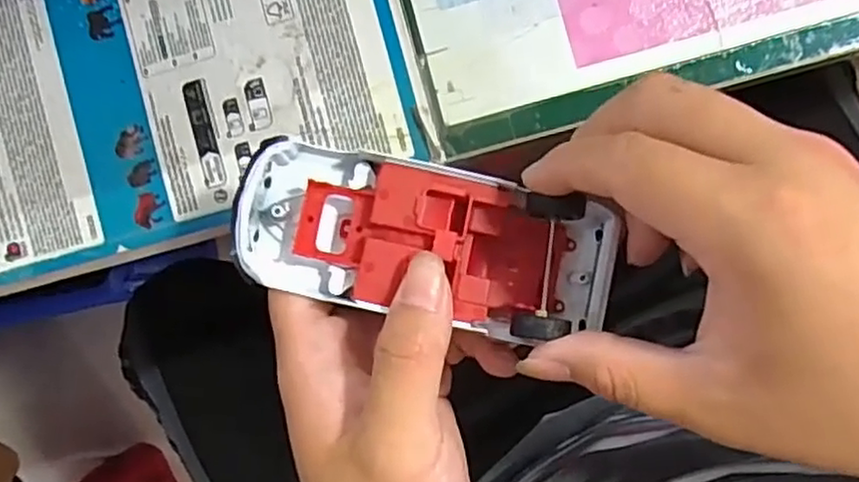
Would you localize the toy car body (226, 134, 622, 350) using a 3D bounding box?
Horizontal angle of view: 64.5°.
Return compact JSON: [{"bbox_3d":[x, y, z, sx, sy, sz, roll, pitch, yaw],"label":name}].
[{"bbox_3d":[0.000,0.001,0.239,0.130,0.026,0.051,11,90,-4],"label":"toy car body"}]

